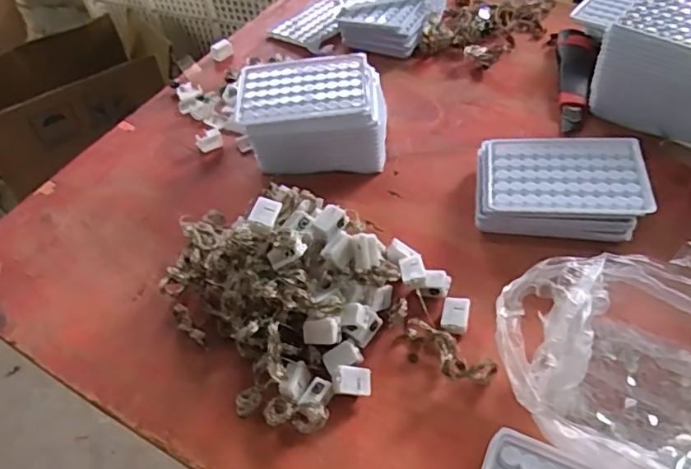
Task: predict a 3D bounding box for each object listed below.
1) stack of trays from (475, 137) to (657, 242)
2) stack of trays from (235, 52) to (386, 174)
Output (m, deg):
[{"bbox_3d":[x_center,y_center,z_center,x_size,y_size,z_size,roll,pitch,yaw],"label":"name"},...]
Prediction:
[{"bbox_3d":[0.188,-0.041,0.504,0.141,0.042,0.105,0,49,6],"label":"stack of trays"},{"bbox_3d":[-0.031,-0.120,0.579,0.147,0.074,0.110,-5,48,2],"label":"stack of trays"}]

